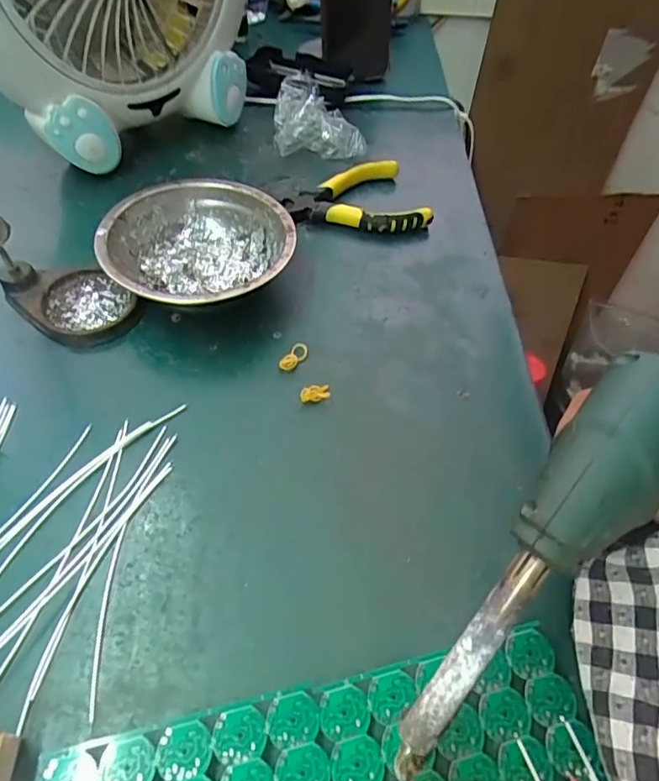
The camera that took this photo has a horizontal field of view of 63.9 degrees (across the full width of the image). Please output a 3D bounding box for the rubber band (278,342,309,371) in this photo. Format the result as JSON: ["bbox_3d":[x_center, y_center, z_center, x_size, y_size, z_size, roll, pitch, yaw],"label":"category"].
[{"bbox_3d":[-0.023,-0.022,0.345,0.012,0.005,0.022,28,56,15],"label":"rubber band"}]

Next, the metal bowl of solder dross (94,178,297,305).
[{"bbox_3d":[-0.089,-0.092,0.366,0.121,0.042,0.119,2,53,-3],"label":"metal bowl of solder dross"}]

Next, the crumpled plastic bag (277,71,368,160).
[{"bbox_3d":[-0.009,-0.241,0.467,0.079,0.046,0.063,2,53,-3],"label":"crumpled plastic bag"}]

